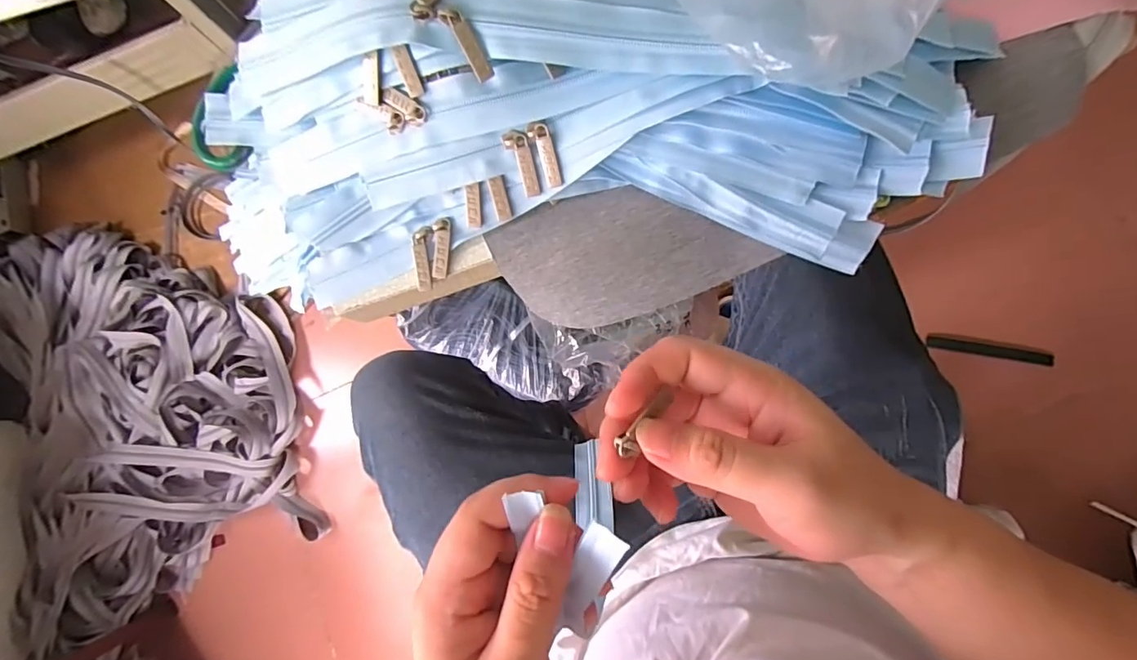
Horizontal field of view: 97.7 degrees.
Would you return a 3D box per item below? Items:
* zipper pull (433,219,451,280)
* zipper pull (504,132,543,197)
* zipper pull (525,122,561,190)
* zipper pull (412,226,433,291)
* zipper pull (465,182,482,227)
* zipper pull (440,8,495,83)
[{"bbox_3d":[-0.082,-0.053,0.321,0.011,0.006,0.039,4,84,8],"label":"zipper pull"},{"bbox_3d":[-0.027,-0.100,0.301,0.013,0.004,0.040,-18,126,5],"label":"zipper pull"},{"bbox_3d":[-0.013,-0.104,0.297,0.012,0.004,0.039,-18,123,5],"label":"zipper pull"},{"bbox_3d":[-0.094,-0.046,0.323,0.012,0.006,0.040,-1,83,7],"label":"zipper pull"},{"bbox_3d":[-0.060,-0.078,0.313,0.008,0.004,0.026,3,113,6],"label":"zipper pull"},{"bbox_3d":[-0.055,-0.156,0.272,0.011,0.004,0.040,-32,105,3],"label":"zipper pull"}]

